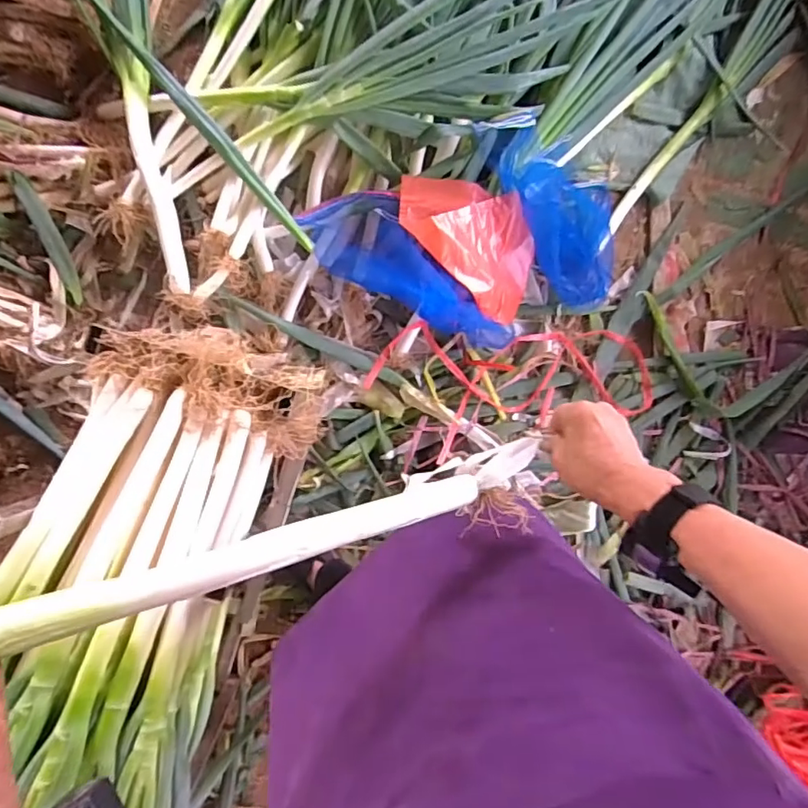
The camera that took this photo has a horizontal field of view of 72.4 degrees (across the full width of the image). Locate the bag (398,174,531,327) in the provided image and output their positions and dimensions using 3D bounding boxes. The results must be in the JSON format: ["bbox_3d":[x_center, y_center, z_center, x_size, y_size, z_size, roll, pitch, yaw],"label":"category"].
[{"bbox_3d":[0.135,-0.307,0.984,0.192,0.103,0.300,-43,94,0],"label":"bag"}]

